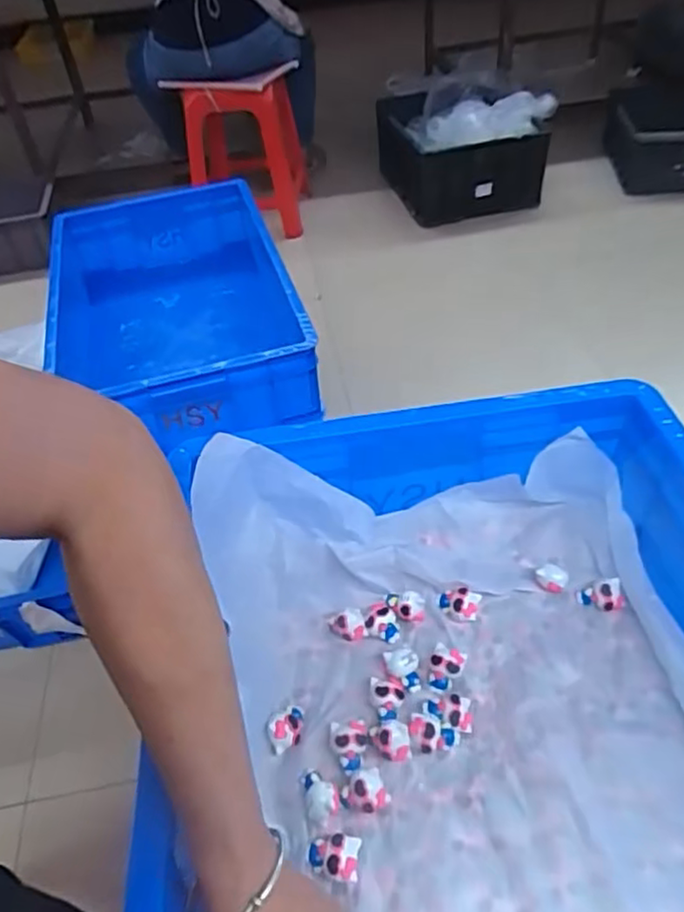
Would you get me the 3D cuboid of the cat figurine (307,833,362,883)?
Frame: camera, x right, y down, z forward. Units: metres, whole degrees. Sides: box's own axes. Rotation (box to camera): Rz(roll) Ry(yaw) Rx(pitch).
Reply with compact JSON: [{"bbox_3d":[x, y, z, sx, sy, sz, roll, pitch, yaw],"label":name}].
[{"bbox_3d":[-0.005,0.254,0.408,0.031,0.017,0.026,0,46,7],"label":"cat figurine"}]

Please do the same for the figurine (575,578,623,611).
[{"bbox_3d":[0.210,0.114,0.525,0.034,0.015,0.025,-11,85,30],"label":"figurine"}]

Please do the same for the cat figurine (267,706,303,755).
[{"bbox_3d":[-0.040,0.194,0.462,0.026,0.019,0.026,-19,46,-11],"label":"cat figurine"}]

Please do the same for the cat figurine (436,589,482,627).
[{"bbox_3d":[0.094,0.121,0.520,0.033,0.016,0.024,5,46,11],"label":"cat figurine"}]

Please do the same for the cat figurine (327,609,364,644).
[{"bbox_3d":[0.003,0.136,0.518,0.030,0.020,0.020,2,46,9],"label":"cat figurine"}]

